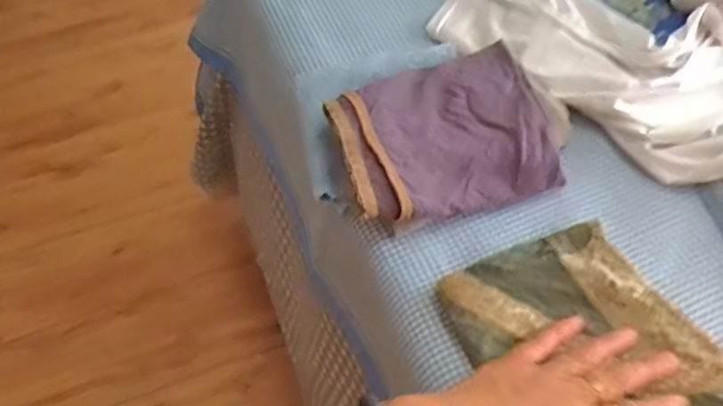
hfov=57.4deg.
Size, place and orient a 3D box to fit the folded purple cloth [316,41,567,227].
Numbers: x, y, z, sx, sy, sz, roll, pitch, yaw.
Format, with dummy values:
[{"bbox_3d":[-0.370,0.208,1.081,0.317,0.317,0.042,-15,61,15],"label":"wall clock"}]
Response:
[{"bbox_3d":[0.064,-0.053,0.519,0.170,0.063,0.123,-17,54,-10],"label":"folded purple cloth"}]

